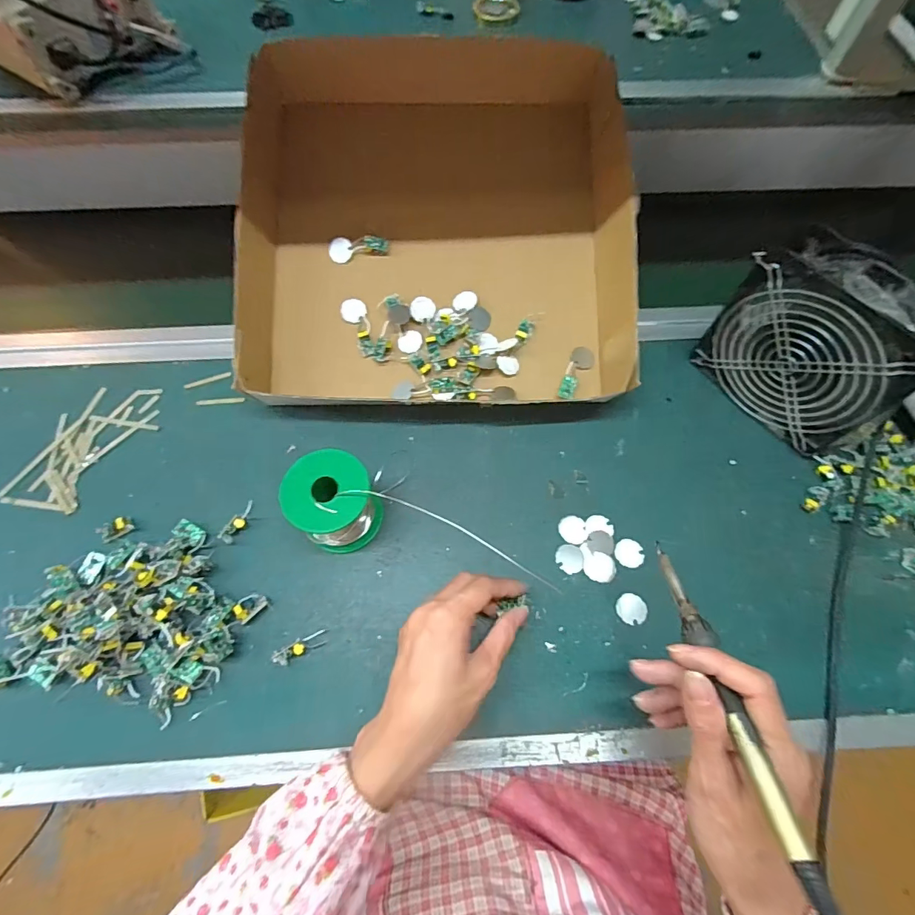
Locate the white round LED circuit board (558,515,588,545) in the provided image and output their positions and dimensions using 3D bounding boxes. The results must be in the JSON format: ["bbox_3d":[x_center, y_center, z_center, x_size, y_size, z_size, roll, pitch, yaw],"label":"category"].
[{"bbox_3d":[0.105,0.065,0.411,0.024,0.004,0.026,0,66,0],"label":"white round LED circuit board"}]

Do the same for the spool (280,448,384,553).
[{"bbox_3d":[-0.104,0.039,0.383,0.065,0.073,0.067,0,66,0],"label":"spool"}]

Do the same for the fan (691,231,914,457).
[{"bbox_3d":[0.313,-0.094,0.403,0.065,0.150,0.154,-30,69,-13],"label":"fan"}]

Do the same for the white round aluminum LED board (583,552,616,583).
[{"bbox_3d":[0.126,0.096,0.400,0.027,0.004,0.026,0,66,0],"label":"white round aluminum LED board"}]

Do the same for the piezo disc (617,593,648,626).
[{"bbox_3d":[0.148,0.129,0.386,0.026,0.004,0.025,0,66,0],"label":"piezo disc"}]

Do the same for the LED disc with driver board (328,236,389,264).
[{"bbox_3d":[-0.106,-0.226,0.490,0.063,0.023,0.019,-6,66,-4],"label":"LED disc with driver board"}]

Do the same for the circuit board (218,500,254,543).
[{"bbox_3d":[-0.197,0.059,0.411,0.011,0.010,0.041,21,54,9],"label":"circuit board"}]

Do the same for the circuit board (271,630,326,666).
[{"bbox_3d":[-0.127,0.154,0.366,0.041,0.007,0.012,-18,65,-31],"label":"circuit board"}]

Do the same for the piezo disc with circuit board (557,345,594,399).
[{"bbox_3d":[0.122,-0.086,0.468,0.023,0.012,0.064,23,68,10],"label":"piezo disc with circuit board"}]

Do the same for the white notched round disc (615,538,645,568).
[{"bbox_3d":[0.154,0.085,0.405,0.025,0.004,0.025,0,66,0],"label":"white notched round disc"}]

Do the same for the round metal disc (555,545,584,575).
[{"bbox_3d":[0.100,0.089,0.403,0.024,0.004,0.024,0,66,0],"label":"round metal disc"}]

